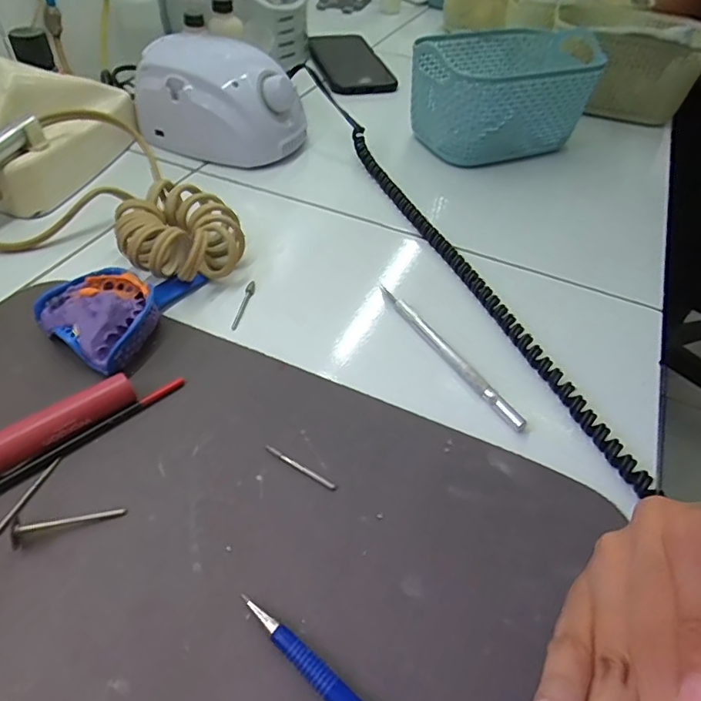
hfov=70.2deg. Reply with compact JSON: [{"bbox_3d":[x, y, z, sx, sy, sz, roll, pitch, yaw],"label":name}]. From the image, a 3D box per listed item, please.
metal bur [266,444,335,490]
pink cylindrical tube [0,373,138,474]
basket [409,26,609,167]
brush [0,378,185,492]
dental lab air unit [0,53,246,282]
[{"bbox_3d":[-0.025,0.057,0.248,0.041,0.004,0.004,26,51,19],"label":"metal bur"},{"bbox_3d":[-0.156,0.044,0.241,0.104,0.019,0.014,-33,57,-29],"label":"pink cylindrical tube"},{"bbox_3d":[0.146,-0.250,0.491,0.174,0.080,0.123,-12,49,-15],"label":"basket"},{"bbox_3d":[-0.158,0.057,0.239,0.169,0.005,0.009,-33,57,-29],"label":"brush"},{"bbox_3d":[-0.208,-0.129,0.359,0.174,0.081,0.253,-26,54,-25],"label":"dental lab air unit"}]

